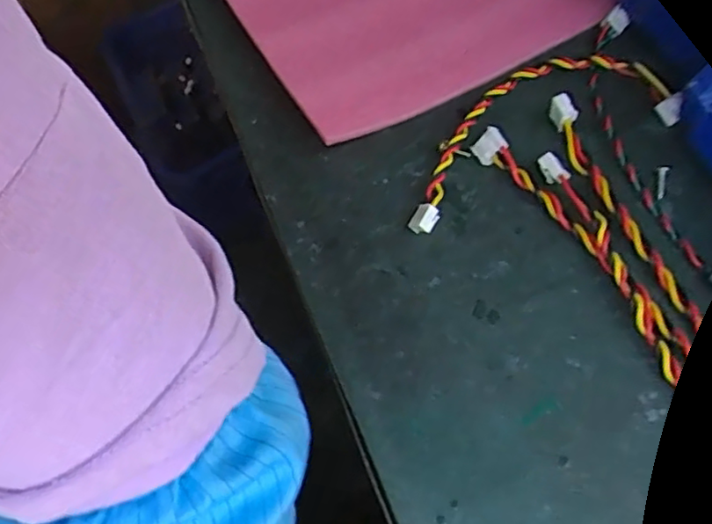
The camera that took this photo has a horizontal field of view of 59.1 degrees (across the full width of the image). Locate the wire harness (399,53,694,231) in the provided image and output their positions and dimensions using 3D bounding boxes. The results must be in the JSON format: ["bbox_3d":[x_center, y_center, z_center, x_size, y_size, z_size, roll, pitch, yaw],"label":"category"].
[{"bbox_3d":[0.099,-0.082,0.365,0.169,0.030,0.075,-22,65,-9],"label":"wire harness"}]

